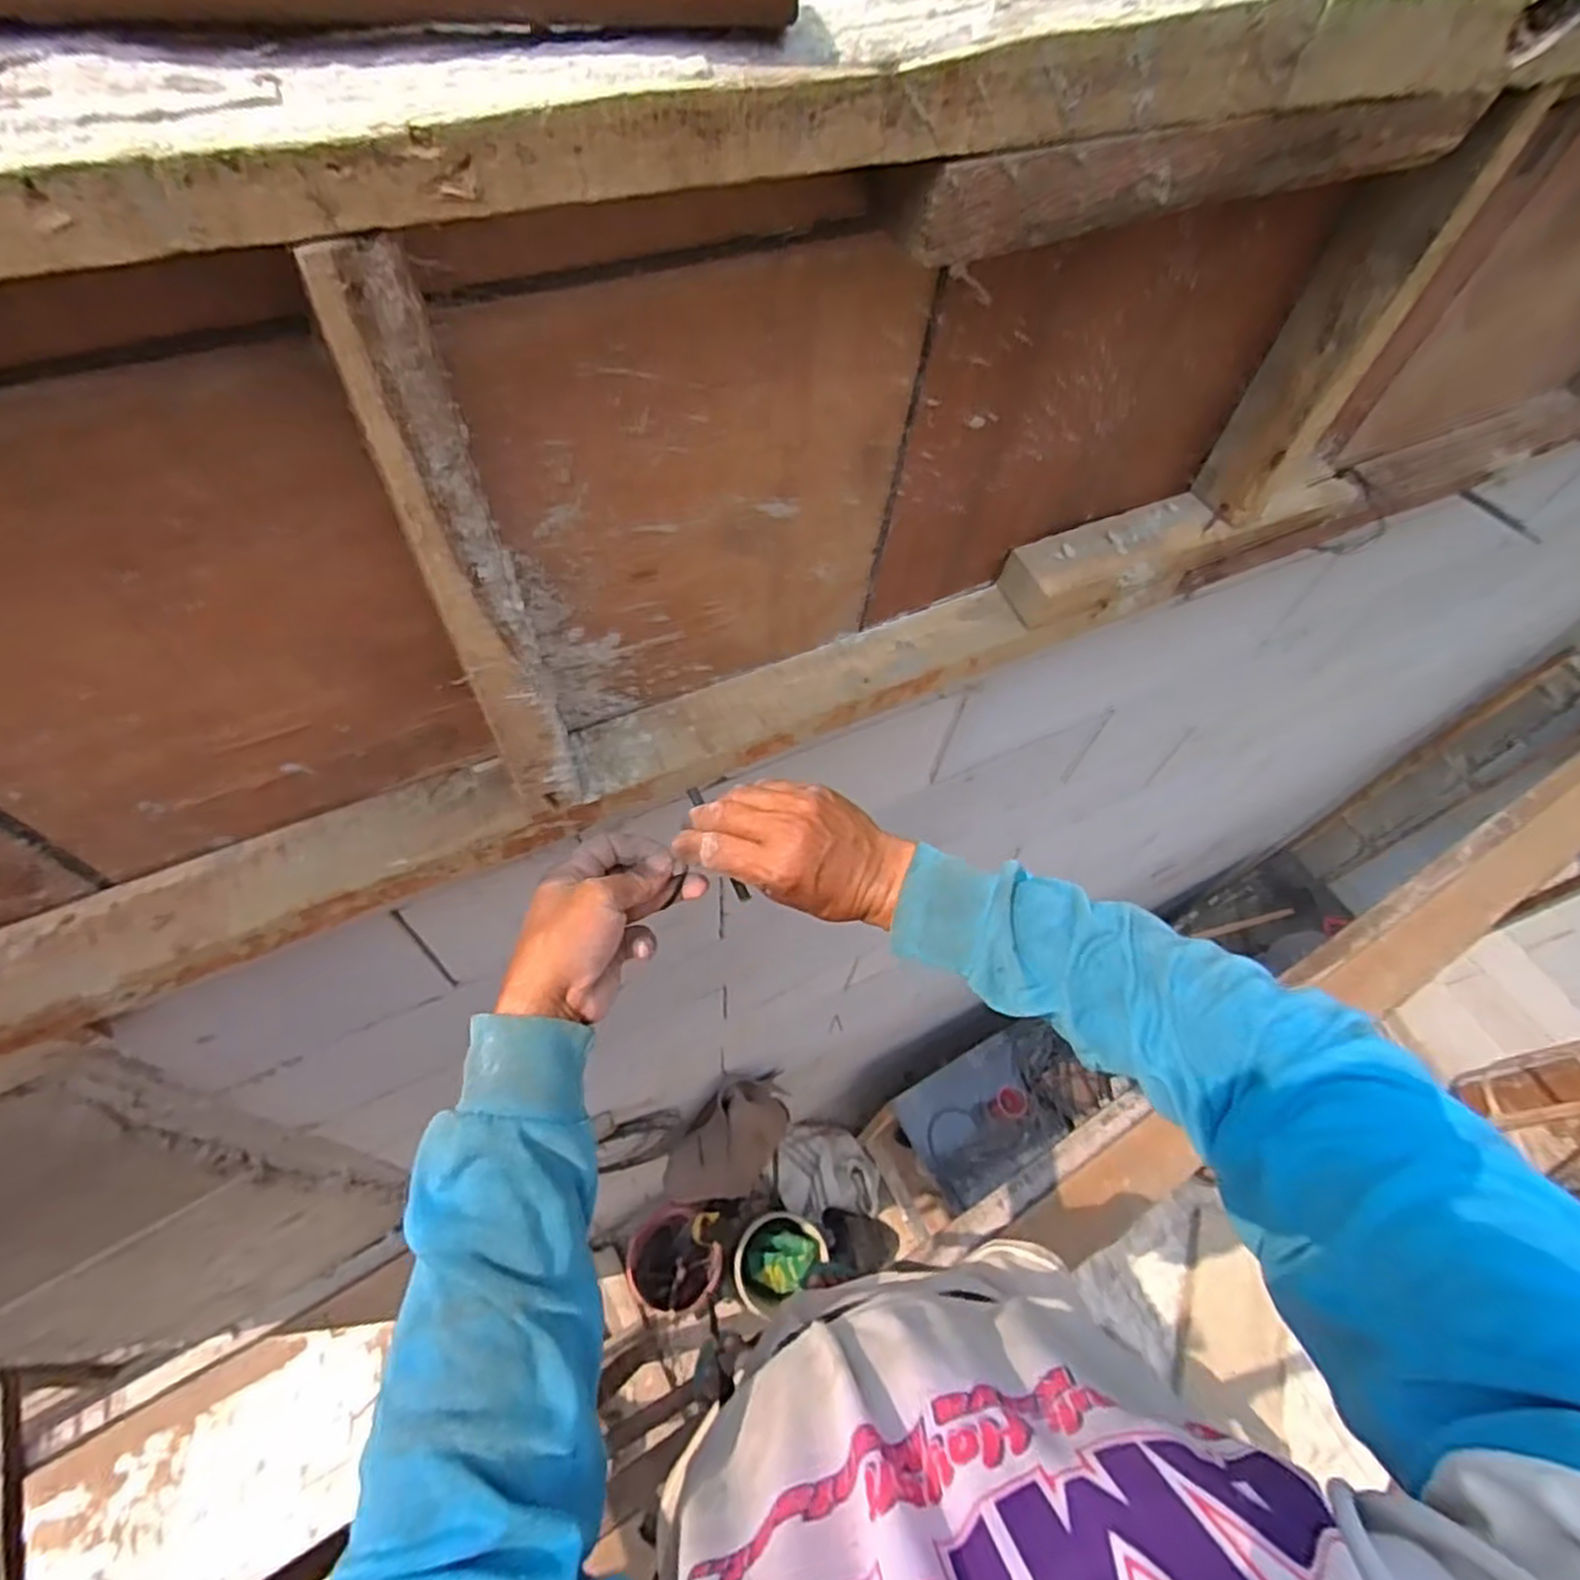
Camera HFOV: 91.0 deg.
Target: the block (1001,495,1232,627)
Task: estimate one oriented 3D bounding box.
[{"bbox_3d":[0.271,-0.196,0.651,0.198,0.040,0.054,-21,62,-17],"label":"block"}]

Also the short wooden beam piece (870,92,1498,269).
[{"bbox_3d":[0.193,-0.299,0.366,0.347,0.034,0.046,-21,62,-17],"label":"short wooden beam piece"}]

